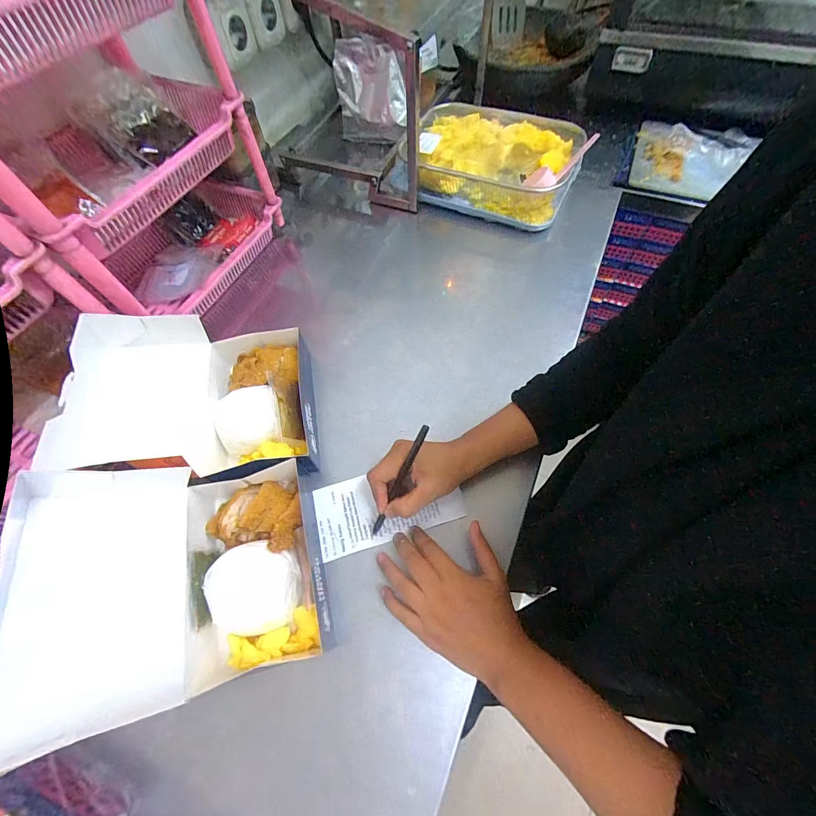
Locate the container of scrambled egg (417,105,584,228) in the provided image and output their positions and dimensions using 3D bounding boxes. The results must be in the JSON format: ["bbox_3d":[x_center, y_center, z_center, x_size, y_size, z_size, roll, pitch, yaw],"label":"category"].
[{"bbox_3d":[0.143,-0.425,0.618,0.284,0.080,0.205,21,65,11],"label":"container of scrambled egg"}]

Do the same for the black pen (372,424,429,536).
[{"bbox_3d":[-0.011,0.079,0.353,0.007,0.012,0.129,30,109,15],"label":"black pen"}]

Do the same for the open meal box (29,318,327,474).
[{"bbox_3d":[-0.225,-0.018,0.394,0.218,0.108,0.169,-8,63,-4],"label":"open meal box"}]

